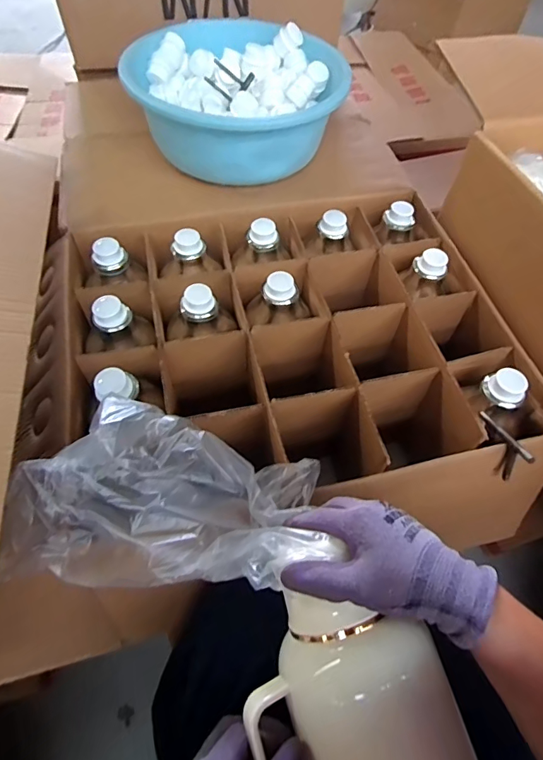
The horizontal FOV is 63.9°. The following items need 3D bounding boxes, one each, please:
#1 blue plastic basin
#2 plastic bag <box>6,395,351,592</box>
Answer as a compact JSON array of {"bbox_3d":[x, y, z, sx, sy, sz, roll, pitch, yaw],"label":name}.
[{"bbox_3d":[-0.057,-0.449,0.696,0.298,0.106,0.294,1,58,-2],"label":"blue plastic basin"},{"bbox_3d":[-0.089,0.104,0.400,0.272,0.089,0.147,5,57,0],"label":"plastic bag"}]

